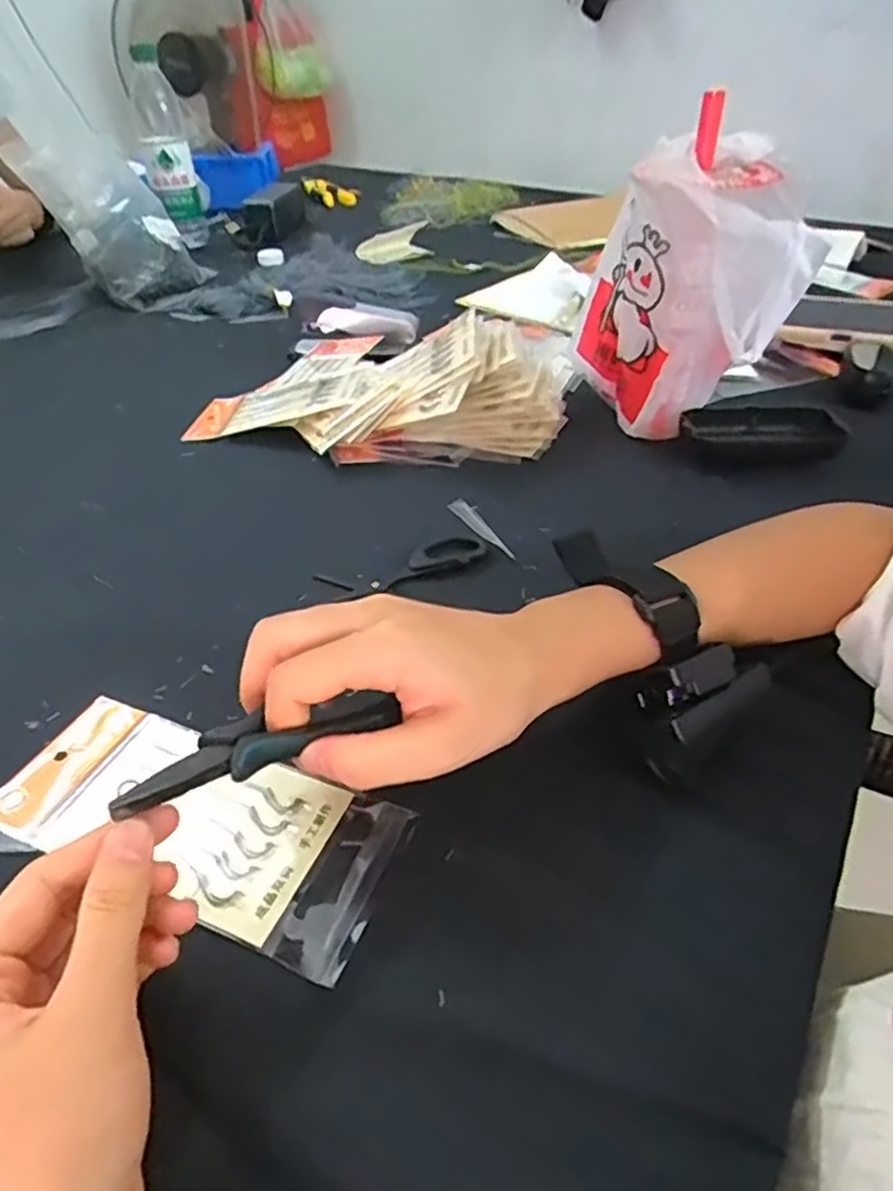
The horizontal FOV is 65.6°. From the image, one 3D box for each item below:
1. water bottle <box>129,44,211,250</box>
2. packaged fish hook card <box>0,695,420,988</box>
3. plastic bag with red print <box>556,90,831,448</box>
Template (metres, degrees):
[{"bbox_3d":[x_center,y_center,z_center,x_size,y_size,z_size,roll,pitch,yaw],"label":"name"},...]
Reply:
[{"bbox_3d":[-0.362,-0.575,0.898,0.065,0.208,0.057,-14,43,-16],"label":"water bottle"},{"bbox_3d":[-0.106,0.092,0.293,0.172,0.004,0.072,15,43,18],"label":"packaged fish hook card"},{"bbox_3d":[0.168,-0.215,0.491,0.094,0.192,0.150,-15,43,-16],"label":"plastic bag with red print"}]

